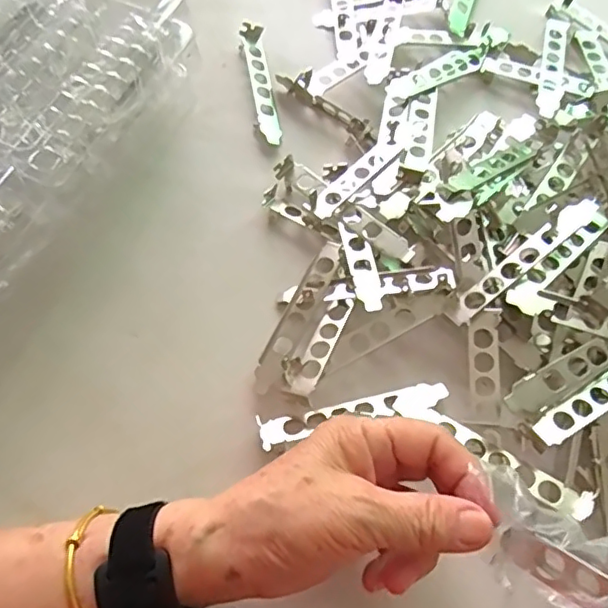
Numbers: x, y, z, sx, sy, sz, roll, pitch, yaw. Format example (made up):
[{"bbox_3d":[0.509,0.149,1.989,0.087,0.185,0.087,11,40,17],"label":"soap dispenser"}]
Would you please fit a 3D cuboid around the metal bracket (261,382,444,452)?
[{"bbox_3d":[0.033,0.069,0.354,0.120,0.009,0.022,-9,66,-6],"label":"metal bracket"}]

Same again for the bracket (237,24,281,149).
[{"bbox_3d":[-0.037,-0.182,0.469,0.023,0.021,0.120,-7,66,-5],"label":"bracket"}]

